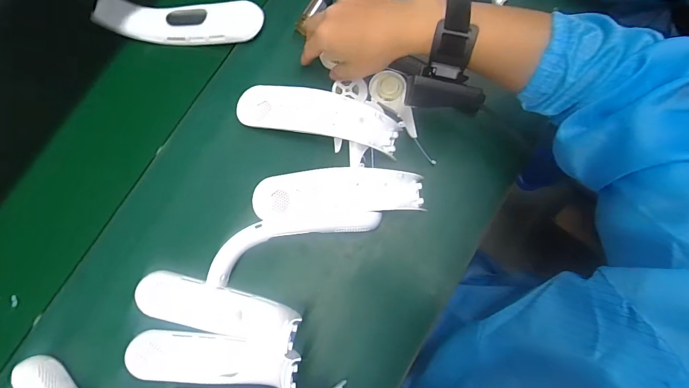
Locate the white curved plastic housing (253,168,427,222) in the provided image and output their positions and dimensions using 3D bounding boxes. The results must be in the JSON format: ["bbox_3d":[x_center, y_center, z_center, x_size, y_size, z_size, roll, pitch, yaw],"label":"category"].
[{"bbox_3d":[-0.008,-0.002,0.423,0.189,0.045,0.055,-5,82,0],"label":"white curved plastic housing"}]

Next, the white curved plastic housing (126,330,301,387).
[{"bbox_3d":[-0.142,0.183,0.410,0.183,0.036,0.050,5,82,2],"label":"white curved plastic housing"}]

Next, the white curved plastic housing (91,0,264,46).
[{"bbox_3d":[-0.202,-0.220,0.459,0.195,0.040,0.047,3,82,1],"label":"white curved plastic housing"}]

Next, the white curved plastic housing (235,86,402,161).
[{"bbox_3d":[-0.031,-0.094,0.436,0.193,0.039,0.054,13,82,3],"label":"white curved plastic housing"}]

